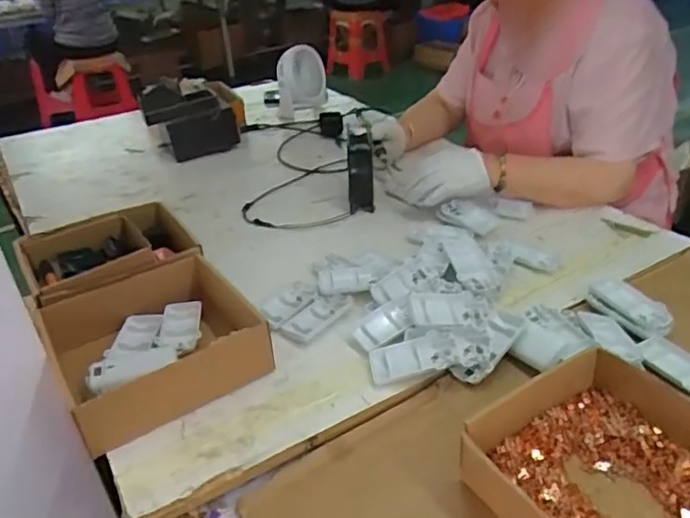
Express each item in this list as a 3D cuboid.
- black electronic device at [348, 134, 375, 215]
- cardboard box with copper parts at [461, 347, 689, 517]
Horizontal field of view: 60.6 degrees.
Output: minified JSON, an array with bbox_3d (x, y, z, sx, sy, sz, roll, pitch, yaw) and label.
[{"bbox_3d":[0.026,-0.143,0.991,0.041,0.129,0.027,-3,9,1],"label":"black electronic device"},{"bbox_3d":[0.226,0.187,0.486,0.201,0.062,0.205,-21,37,-25],"label":"cardboard box with copper parts"}]

